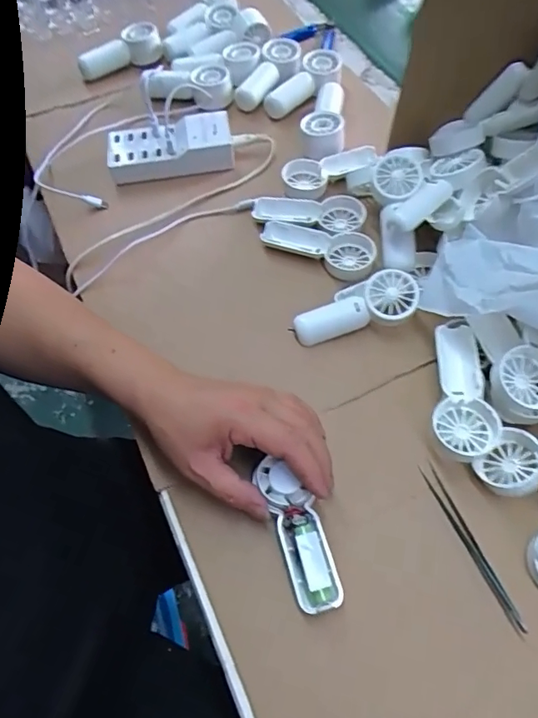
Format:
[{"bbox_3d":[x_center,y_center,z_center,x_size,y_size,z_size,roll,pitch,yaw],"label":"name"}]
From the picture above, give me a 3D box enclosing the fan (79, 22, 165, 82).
[{"bbox_3d":[-0.194,-0.401,0.668,0.108,0.031,0.055,-15,60,-7],"label":"fan"}]

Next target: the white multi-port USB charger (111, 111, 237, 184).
[{"bbox_3d":[-0.109,-0.237,0.567,0.134,0.031,0.056,-9,60,-3],"label":"white multi-port USB charger"}]

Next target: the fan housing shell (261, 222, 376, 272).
[{"bbox_3d":[0.047,-0.110,0.501,0.111,0.016,0.038,15,62,11],"label":"fan housing shell"}]

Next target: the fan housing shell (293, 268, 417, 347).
[{"bbox_3d":[0.077,-0.042,0.456,0.111,0.021,0.042,-23,61,5],"label":"fan housing shell"}]

